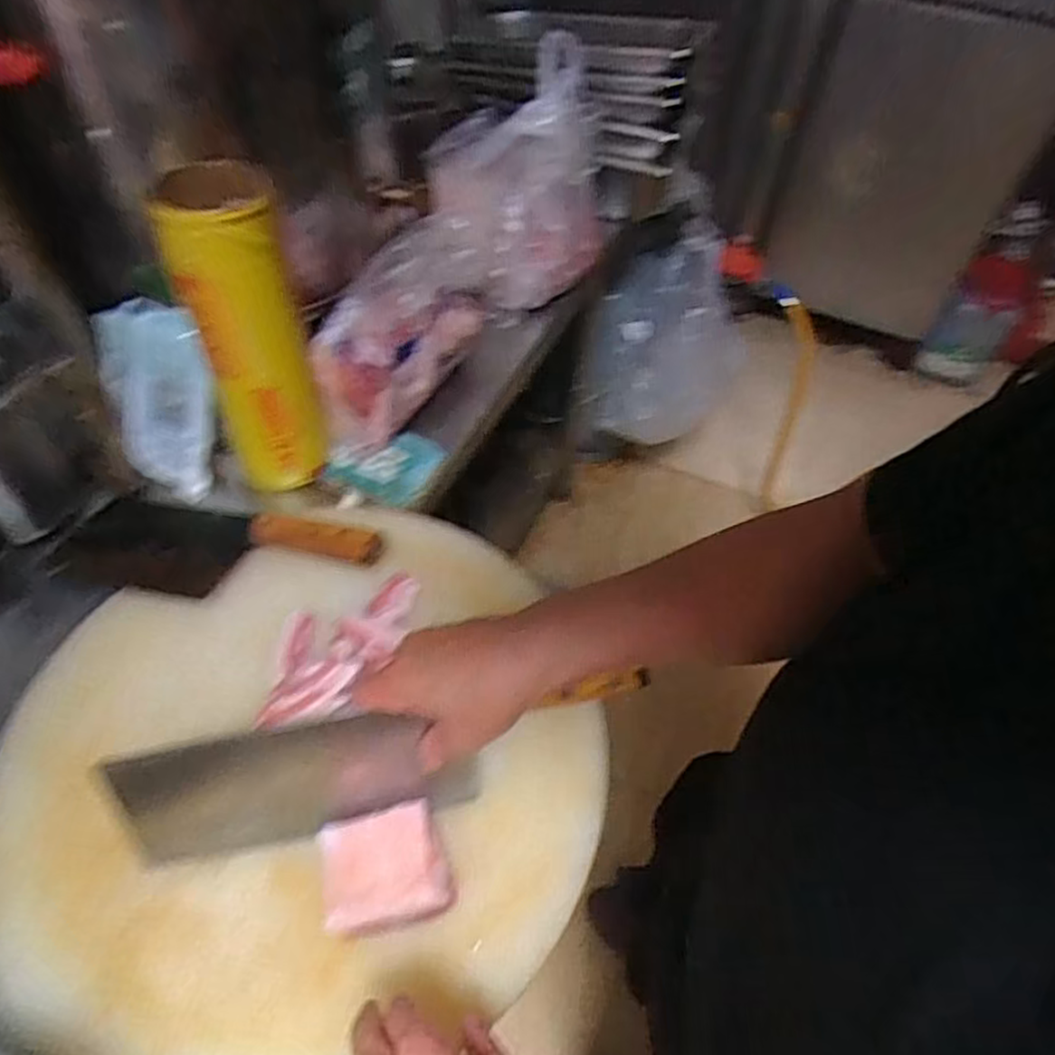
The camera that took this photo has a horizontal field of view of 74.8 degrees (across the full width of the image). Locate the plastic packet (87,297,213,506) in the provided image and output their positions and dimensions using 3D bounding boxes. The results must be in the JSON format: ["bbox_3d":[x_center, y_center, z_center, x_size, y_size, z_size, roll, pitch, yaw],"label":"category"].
[{"bbox_3d":[-0.328,-0.112,0.620,0.107,0.168,0.020,6,22,8],"label":"plastic packet"}]

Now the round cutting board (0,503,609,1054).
[{"bbox_3d":[-0.148,0.153,0.472,0.395,0.035,0.368,2,53,-2],"label":"round cutting board"}]

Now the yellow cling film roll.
[{"bbox_3d":[-0.228,-0.155,0.581,0.078,0.258,0.091,-7,54,-9],"label":"yellow cling film roll"}]

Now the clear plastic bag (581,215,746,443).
[{"bbox_3d":[0.276,-0.357,1.363,0.274,0.387,0.155,-22,57,-19],"label":"clear plastic bag"}]

